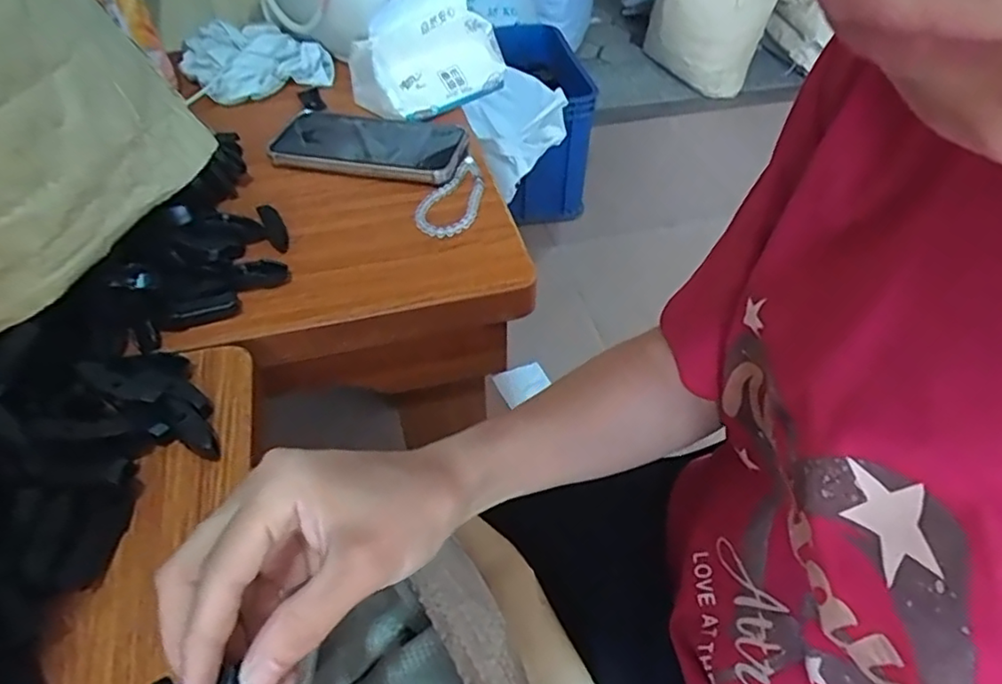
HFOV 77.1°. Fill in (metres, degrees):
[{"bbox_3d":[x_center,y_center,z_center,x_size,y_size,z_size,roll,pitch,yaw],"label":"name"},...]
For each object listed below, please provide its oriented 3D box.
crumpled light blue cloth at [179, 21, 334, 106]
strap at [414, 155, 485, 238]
[{"bbox_3d":[-0.261,-0.302,0.672,0.150,0.041,0.101,-17,49,-14],"label":"crumpled light blue cloth"},{"bbox_3d":[-0.040,-0.121,0.526,0.048,0.011,0.103,5,47,7],"label":"strap"}]

